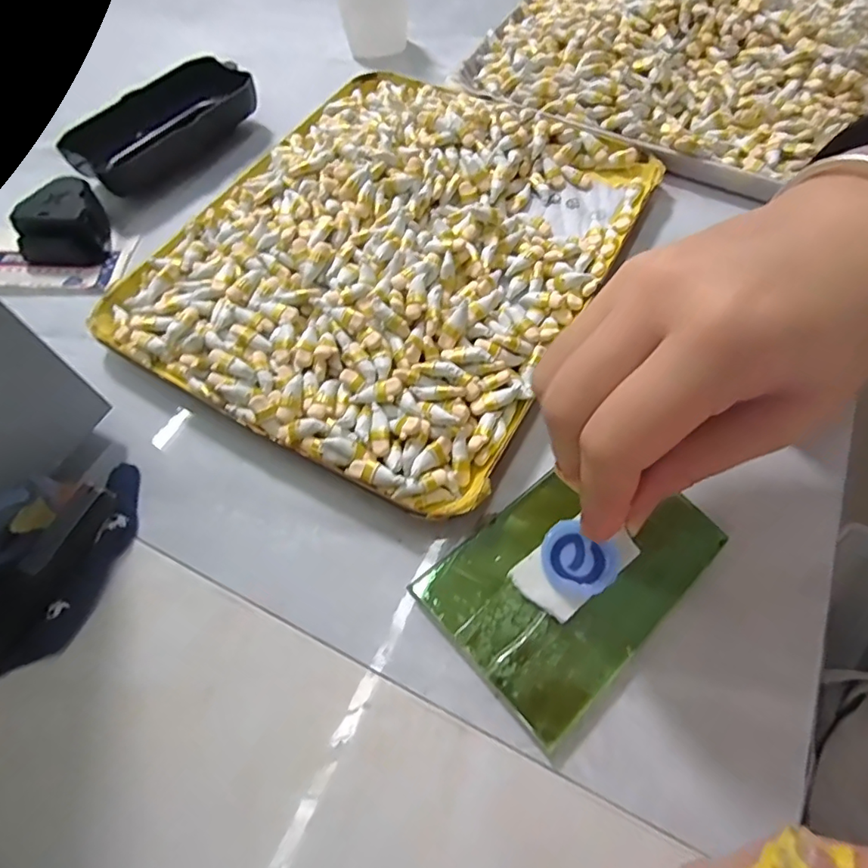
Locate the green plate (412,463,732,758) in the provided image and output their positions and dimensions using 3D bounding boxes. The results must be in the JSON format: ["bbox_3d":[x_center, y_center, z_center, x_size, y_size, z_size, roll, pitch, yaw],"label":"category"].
[{"bbox_3d":[0.051,0.049,0.191,0.099,0.004,0.067,-38,68,-17],"label":"green plate"}]

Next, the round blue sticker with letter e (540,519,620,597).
[{"bbox_3d":[0.052,0.046,0.188,0.026,0.004,0.024,0,67,-1],"label":"round blue sticker with letter e"}]

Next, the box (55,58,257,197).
[{"bbox_3d":[-0.159,-0.179,0.309,0.048,0.030,0.109,38,69,19],"label":"box"}]

